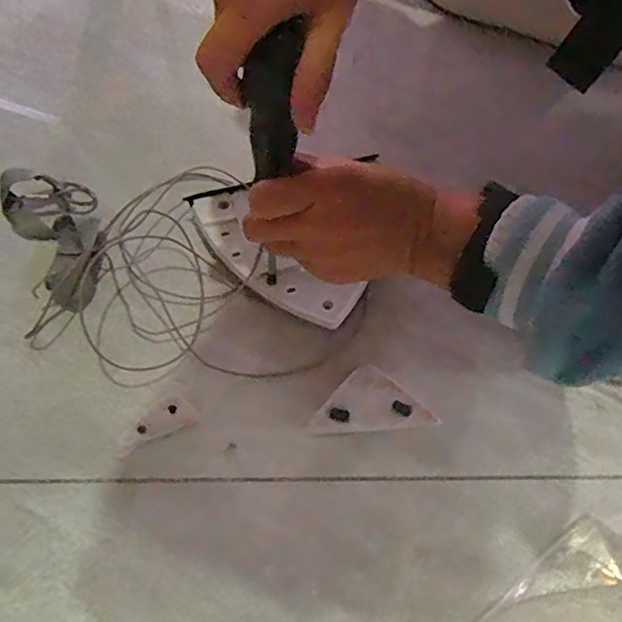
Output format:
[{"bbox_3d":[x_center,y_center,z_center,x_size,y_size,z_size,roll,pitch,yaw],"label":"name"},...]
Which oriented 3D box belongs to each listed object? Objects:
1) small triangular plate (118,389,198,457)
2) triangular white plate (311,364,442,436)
[{"bbox_3d":[-0.108,0.080,0.402,0.053,0.009,0.027,-41,70,-20],"label":"small triangular plate"},{"bbox_3d":[0.041,0.064,0.416,0.085,0.012,0.046,-4,63,-4],"label":"triangular white plate"}]

